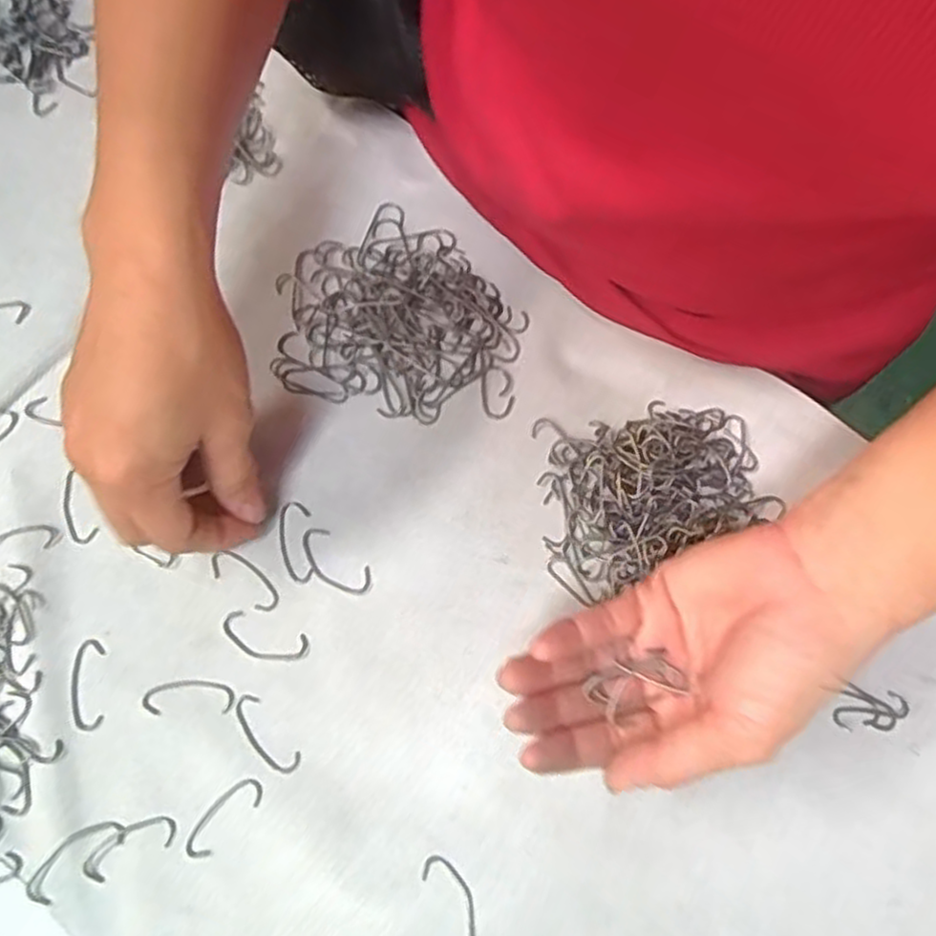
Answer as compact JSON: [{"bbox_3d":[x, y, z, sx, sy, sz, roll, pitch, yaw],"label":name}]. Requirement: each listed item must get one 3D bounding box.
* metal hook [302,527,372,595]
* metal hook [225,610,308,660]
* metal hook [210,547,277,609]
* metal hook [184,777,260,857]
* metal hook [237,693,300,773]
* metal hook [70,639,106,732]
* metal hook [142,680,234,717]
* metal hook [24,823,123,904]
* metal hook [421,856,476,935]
[{"bbox_3d":[-0.061,0.043,0.331,0.038,0.004,0.018,40,77,10],"label":"metal hook"},{"bbox_3d":[-0.090,0.075,0.322,0.039,0.004,0.016,19,74,5],"label":"metal hook"},{"bbox_3d":[-0.100,0.049,0.329,0.036,0.004,0.014,34,76,9],"label":"metal hook"},{"bbox_3d":[-0.100,0.142,0.300,0.013,0.004,0.037,43,77,11],"label":"metal hook"},{"bbox_3d":[-0.086,0.113,0.310,0.012,0.004,0.037,-39,78,-11],"label":"metal hook"},{"bbox_3d":[-0.164,0.093,0.314,0.014,0.004,0.037,-6,74,-3],"label":"metal hook"},{"bbox_3d":[-0.120,0.098,0.315,0.038,0.004,0.014,-2,73,-2],"label":"metal hook"},{"bbox_3d":[-0.160,0.157,0.296,0.014,0.004,0.042,43,77,11],"label":"metal hook"},{"bbox_3d":[-0.006,0.174,0.291,0.016,0.004,0.039,-19,75,-7],"label":"metal hook"}]

